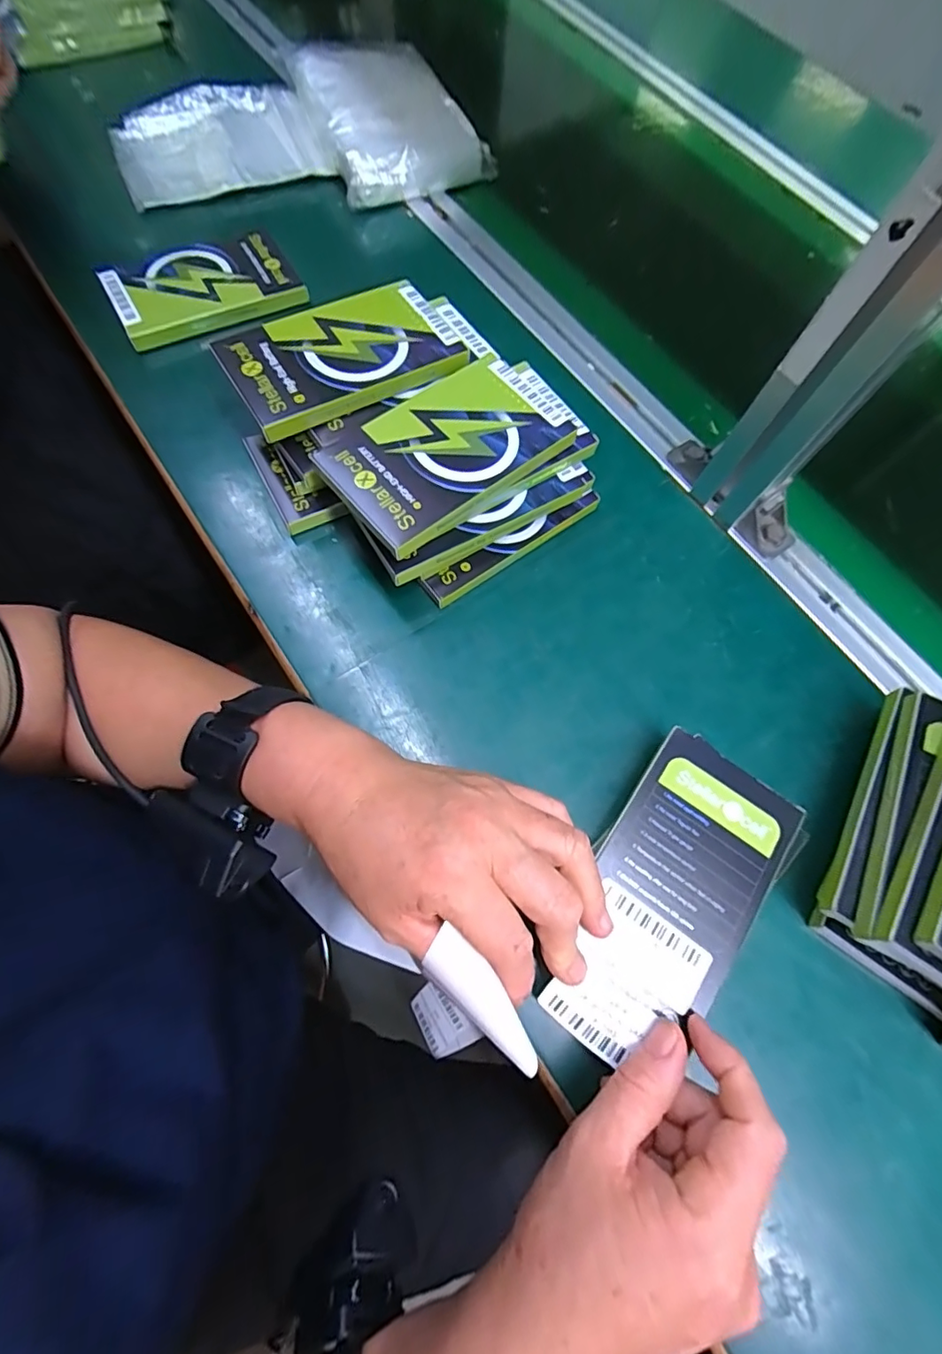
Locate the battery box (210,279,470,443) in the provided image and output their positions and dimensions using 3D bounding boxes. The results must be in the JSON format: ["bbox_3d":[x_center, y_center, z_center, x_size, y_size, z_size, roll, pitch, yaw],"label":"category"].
[{"bbox_3d":[-0.078,-0.197,0.307,0.134,0.010,0.082,-33,75,-13],"label":"battery box"}]

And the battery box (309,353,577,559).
[{"bbox_3d":[-0.013,-0.133,0.294,0.135,0.013,0.081,-38,76,-14],"label":"battery box"}]

